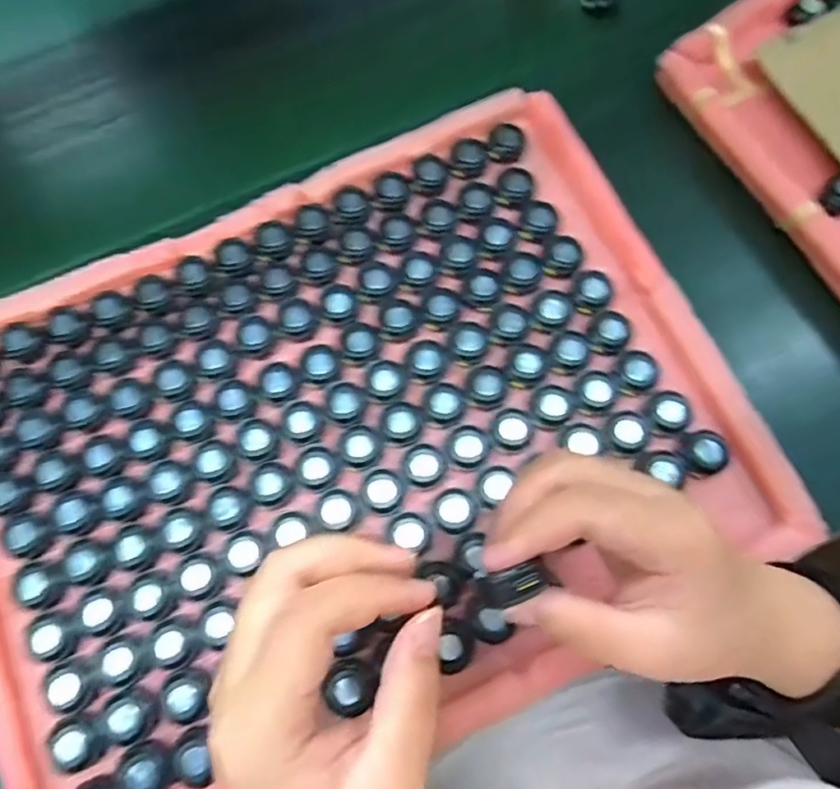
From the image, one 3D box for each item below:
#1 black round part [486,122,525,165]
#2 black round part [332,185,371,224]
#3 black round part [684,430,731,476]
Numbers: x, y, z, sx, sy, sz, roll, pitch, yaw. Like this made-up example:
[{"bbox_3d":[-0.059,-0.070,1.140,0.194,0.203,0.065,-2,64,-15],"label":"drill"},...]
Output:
[{"bbox_3d":[0.064,-0.186,0.414,0.027,0.014,0.031,11,73,7],"label":"black round part"},{"bbox_3d":[-0.049,-0.137,0.398,0.025,0.007,0.027,-1,72,3],"label":"black round part"},{"bbox_3d":[0.178,0.036,0.345,0.027,0.008,0.026,-22,72,-4],"label":"black round part"}]

